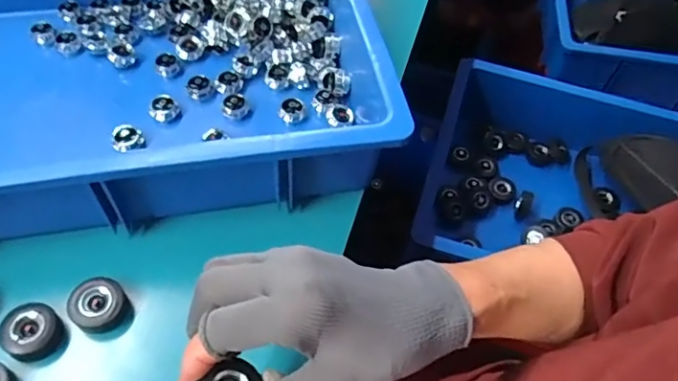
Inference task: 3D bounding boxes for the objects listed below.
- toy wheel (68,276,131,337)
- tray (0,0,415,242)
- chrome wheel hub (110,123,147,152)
[{"bbox_3d":[-0.174,0.084,0.399,0.036,0.022,0.038,2,56,-3],"label":"toy wheel"},{"bbox_3d":[-0.206,-0.107,0.472,0.459,0.097,0.301,-8,57,-10],"label":"tray"},{"bbox_3d":[-0.183,-0.045,0.475,0.026,0.016,0.023,-23,61,-19],"label":"chrome wheel hub"}]

